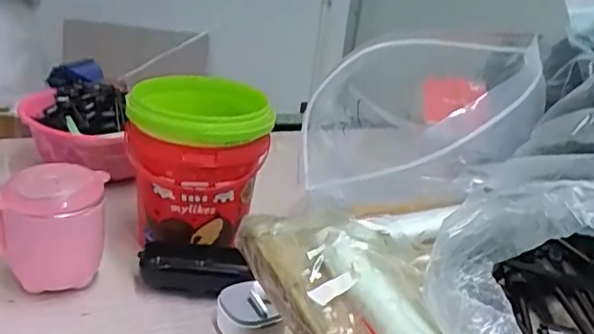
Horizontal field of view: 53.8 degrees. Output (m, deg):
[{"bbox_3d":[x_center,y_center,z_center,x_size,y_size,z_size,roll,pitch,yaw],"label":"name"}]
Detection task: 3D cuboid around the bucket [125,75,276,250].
[{"bbox_3d":[-0.099,-0.008,0.573,0.121,0.128,0.114,1,24,-16],"label":"bucket"}]

